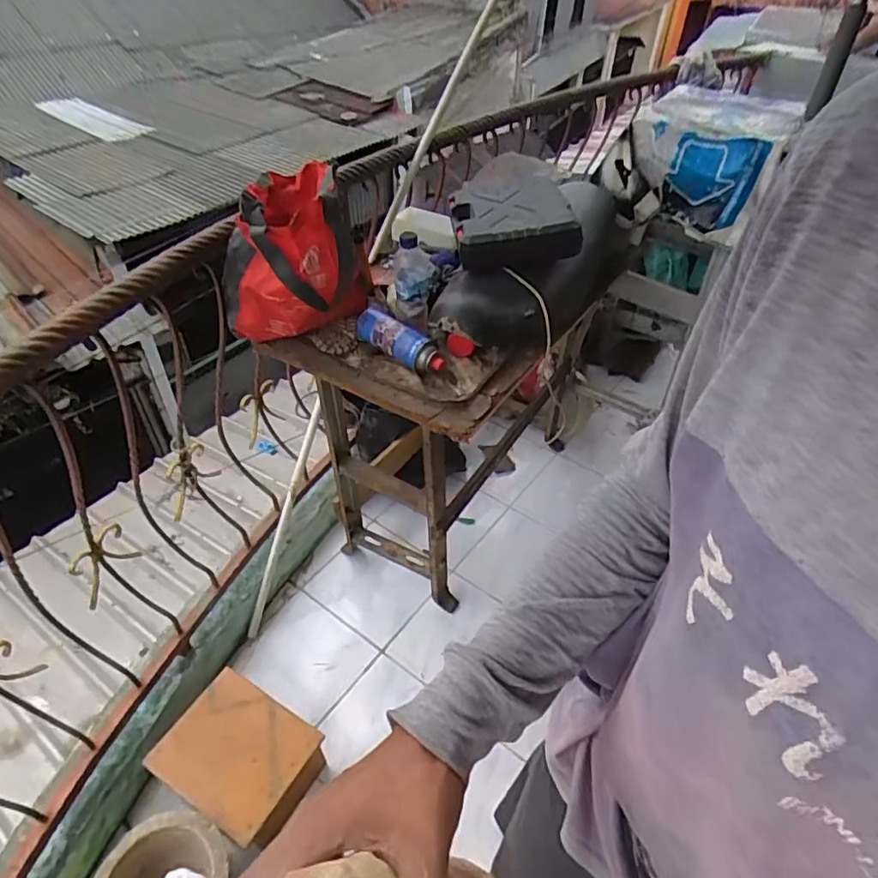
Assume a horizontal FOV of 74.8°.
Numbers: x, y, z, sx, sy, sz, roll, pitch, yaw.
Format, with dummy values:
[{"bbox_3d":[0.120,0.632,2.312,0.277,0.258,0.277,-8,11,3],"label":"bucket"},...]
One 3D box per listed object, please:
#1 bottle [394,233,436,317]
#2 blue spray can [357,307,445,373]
[{"bbox_3d":[-0.046,-0.311,1.078,0.069,0.148,0.088,4,44,3],"label":"bottle"},{"bbox_3d":[-0.075,-0.189,1.088,0.059,0.064,0.208,-34,54,-31],"label":"blue spray can"}]

